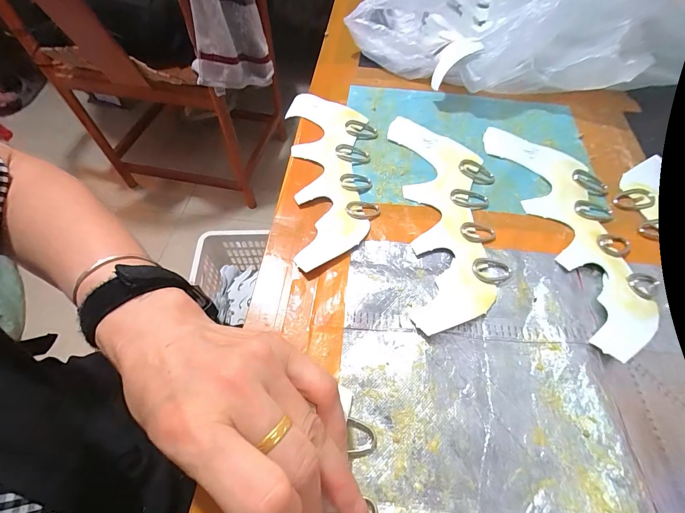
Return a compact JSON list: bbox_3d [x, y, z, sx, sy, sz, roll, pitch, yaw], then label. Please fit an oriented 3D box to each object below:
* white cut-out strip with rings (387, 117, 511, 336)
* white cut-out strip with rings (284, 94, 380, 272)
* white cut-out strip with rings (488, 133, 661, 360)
[{"bbox_3d":[0.091,-0.044,0.272,0.082,0.007,0.221,0,57,-1],"label":"white cut-out strip with rings"},{"bbox_3d":[-0.009,-0.089,0.300,0.076,0.006,0.222,-6,58,-5],"label":"white cut-out strip with rings"},{"bbox_3d":[0.194,-0.032,0.265,0.080,0.007,0.223,-4,58,-3],"label":"white cut-out strip with rings"}]

